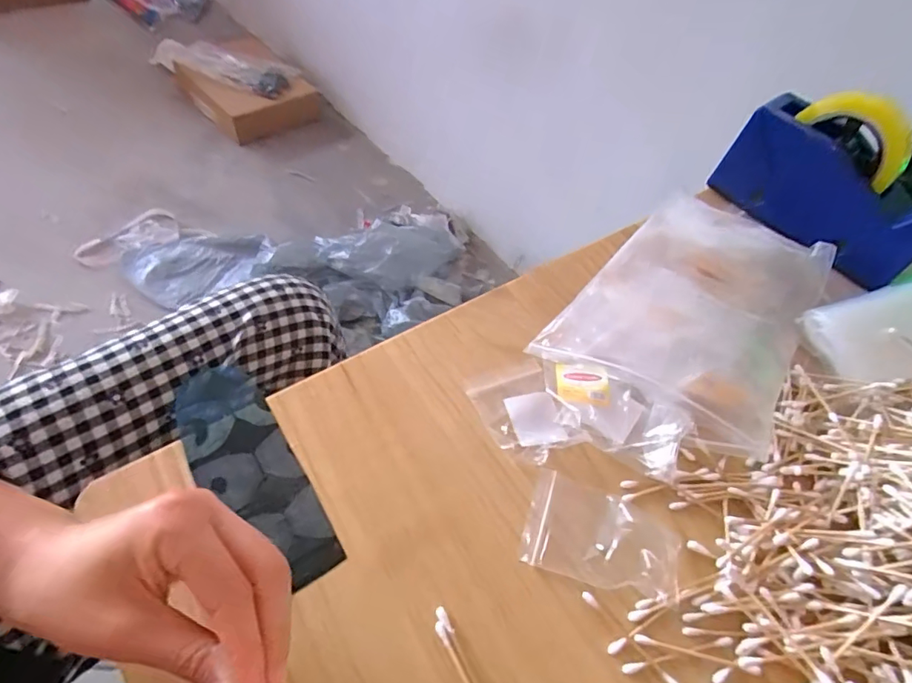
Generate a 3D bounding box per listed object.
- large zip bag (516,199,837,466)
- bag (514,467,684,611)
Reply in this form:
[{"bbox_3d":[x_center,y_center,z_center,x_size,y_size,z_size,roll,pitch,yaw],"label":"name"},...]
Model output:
[{"bbox_3d":[0.202,-0.037,0.427,0.179,0.033,0.240,31,59,16],"label":"large zip bag"},{"bbox_3d":[0.094,0.125,0.327,0.094,0.012,0.061,18,56,8],"label":"bag"}]

